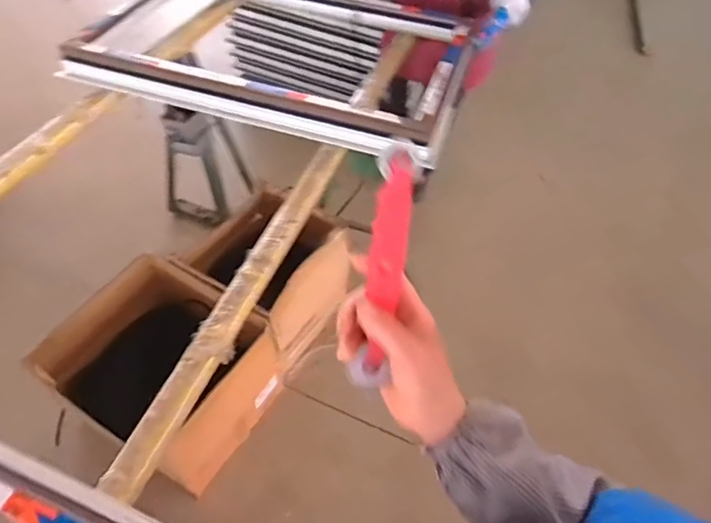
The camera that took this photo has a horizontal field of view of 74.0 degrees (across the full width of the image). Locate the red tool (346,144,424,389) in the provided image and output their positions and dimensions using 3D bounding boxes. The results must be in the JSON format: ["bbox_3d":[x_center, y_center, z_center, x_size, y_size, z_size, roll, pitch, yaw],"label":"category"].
[{"bbox_3d":[0.022,0.009,0.372,0.031,0.193,0.012,9,15,3],"label":"red tool"}]

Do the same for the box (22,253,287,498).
[{"bbox_3d":[-0.552,0.302,1.403,0.570,0.353,0.449,27,55,16],"label":"box"}]

